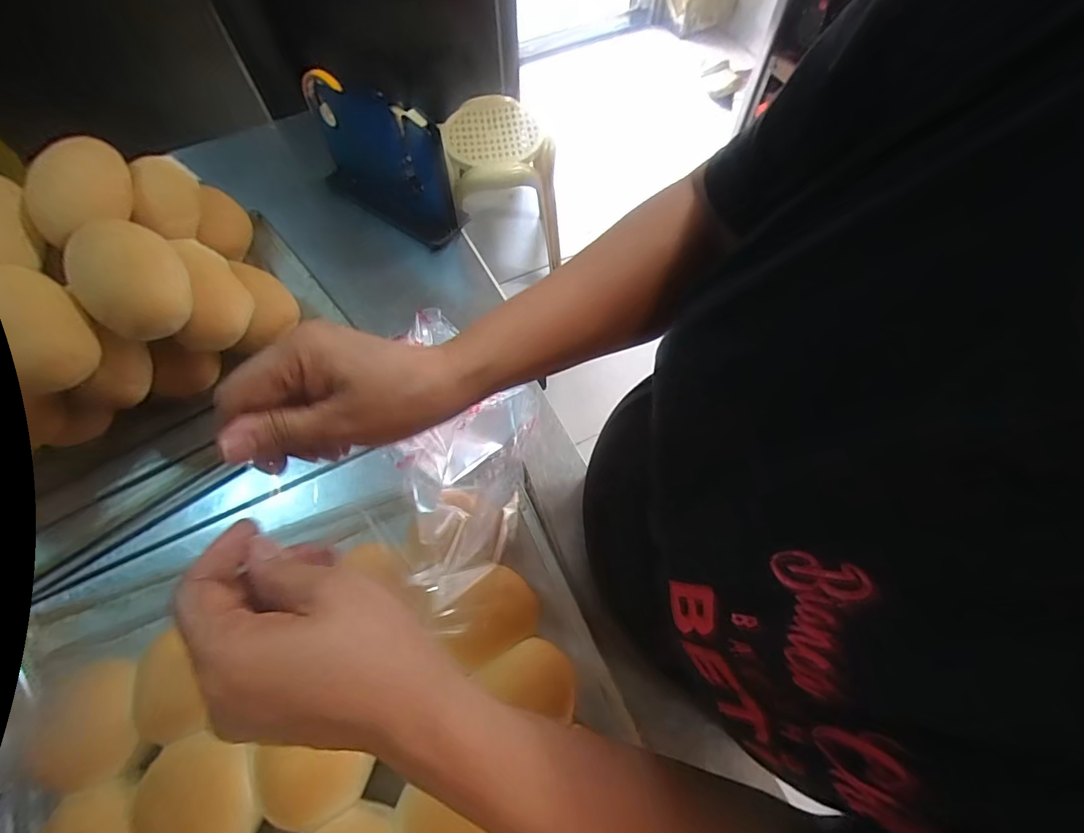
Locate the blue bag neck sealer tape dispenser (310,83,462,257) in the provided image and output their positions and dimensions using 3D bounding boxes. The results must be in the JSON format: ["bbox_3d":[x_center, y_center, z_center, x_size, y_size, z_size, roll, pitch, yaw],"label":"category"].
[{"bbox_3d":[-0.209,-0.327,0.608,0.202,0.154,0.055,34,69,16],"label":"blue bag neck sealer tape dispenser"}]

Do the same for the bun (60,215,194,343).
[{"bbox_3d":[-0.371,-0.128,0.429,0.103,0.067,0.088,39,70,18],"label":"bun"}]

